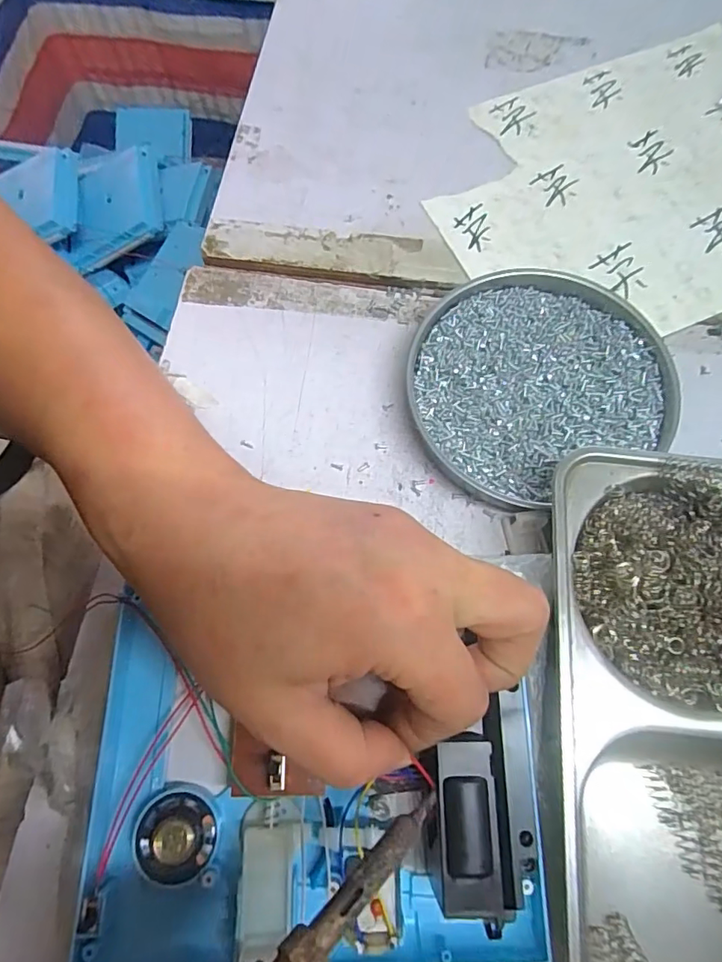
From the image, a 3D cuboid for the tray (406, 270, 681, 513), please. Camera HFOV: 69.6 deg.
[{"bbox_3d":[0.093,-0.056,0.280,0.132,0.016,0.123,0,70,1],"label":"tray"}]

